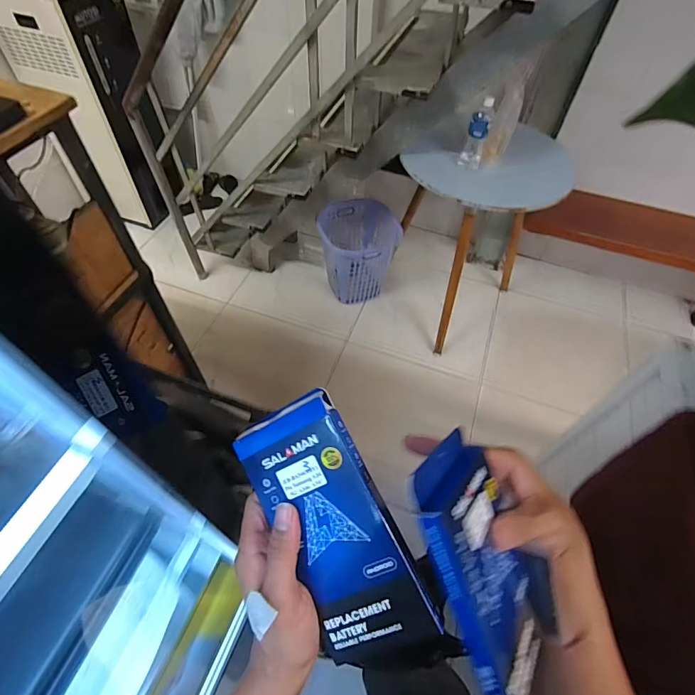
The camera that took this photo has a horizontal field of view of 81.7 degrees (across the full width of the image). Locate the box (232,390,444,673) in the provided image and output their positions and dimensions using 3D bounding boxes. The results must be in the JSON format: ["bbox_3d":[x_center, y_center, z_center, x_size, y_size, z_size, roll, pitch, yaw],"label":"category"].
[{"bbox_3d":[-0.010,0.131,0.289,0.089,0.010,0.184,-27,82,16],"label":"box"}]

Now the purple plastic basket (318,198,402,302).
[{"bbox_3d":[0.048,-0.444,1.834,0.335,0.361,0.331,-2,55,-4],"label":"purple plastic basket"}]

